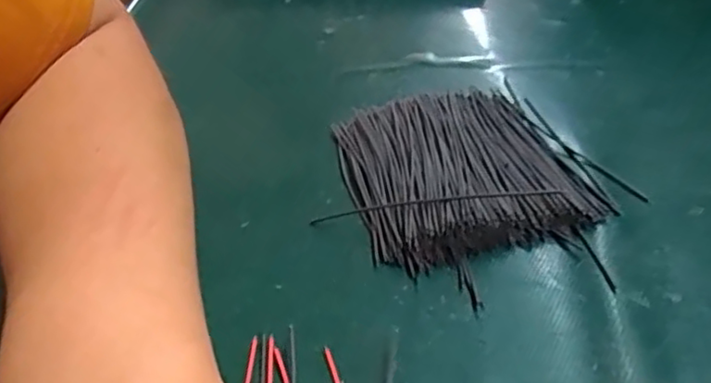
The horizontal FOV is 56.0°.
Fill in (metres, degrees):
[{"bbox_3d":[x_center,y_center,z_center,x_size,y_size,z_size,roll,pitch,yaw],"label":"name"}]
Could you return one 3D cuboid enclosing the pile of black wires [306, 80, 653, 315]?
[{"bbox_3d":[0.056,-0.011,0.326,0.121,0.019,0.147,-8,37,-6],"label":"pile of black wires"}]

